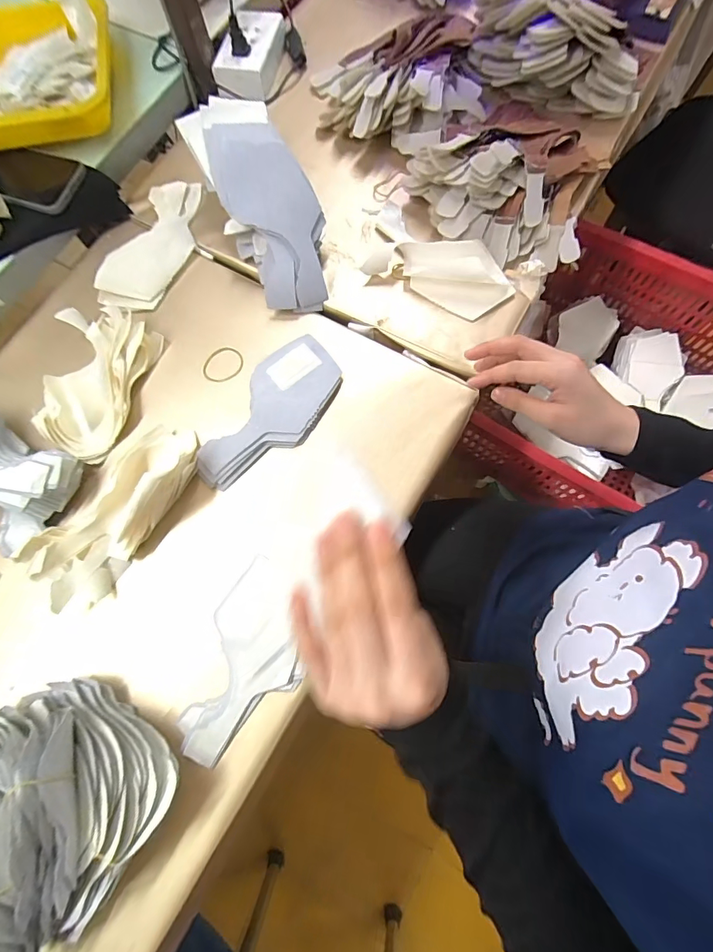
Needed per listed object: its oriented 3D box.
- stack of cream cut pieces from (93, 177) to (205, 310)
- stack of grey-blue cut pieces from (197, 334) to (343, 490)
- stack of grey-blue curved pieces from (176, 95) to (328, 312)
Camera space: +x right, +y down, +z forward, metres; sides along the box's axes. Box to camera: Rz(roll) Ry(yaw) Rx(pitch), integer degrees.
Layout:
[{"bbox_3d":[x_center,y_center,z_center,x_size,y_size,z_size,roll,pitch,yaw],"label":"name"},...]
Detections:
[{"bbox_3d":[-0.251,-0.293,0.542,0.081,0.017,0.196,17,75,6],"label":"stack of cream cut pieces"},{"bbox_3d":[-0.092,-0.068,0.475,0.086,0.016,0.191,32,78,11],"label":"stack of grey-blue cut pieces"},{"bbox_3d":[-0.109,-0.322,0.508,0.102,0.056,0.270,-26,90,-6],"label":"stack of grey-blue curved pieces"}]

